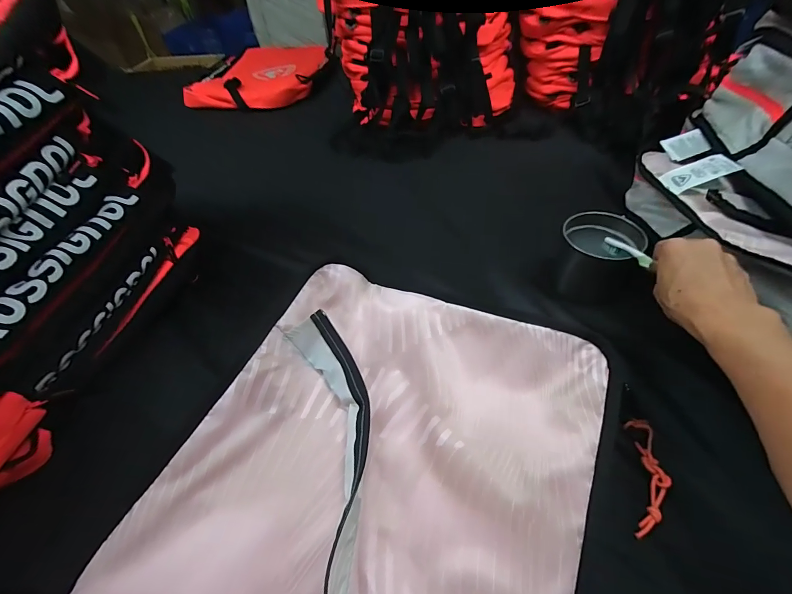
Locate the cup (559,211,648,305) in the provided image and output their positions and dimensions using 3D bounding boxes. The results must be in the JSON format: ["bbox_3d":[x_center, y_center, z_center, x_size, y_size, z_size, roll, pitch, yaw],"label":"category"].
[{"bbox_3d":[0.291,-0.056,0.530,0.101,0.094,0.089,3,48,7],"label":"cup"}]

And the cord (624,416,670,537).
[{"bbox_3d":[0.253,0.180,0.371,0.029,0.025,0.113,10,49,13],"label":"cord"}]

